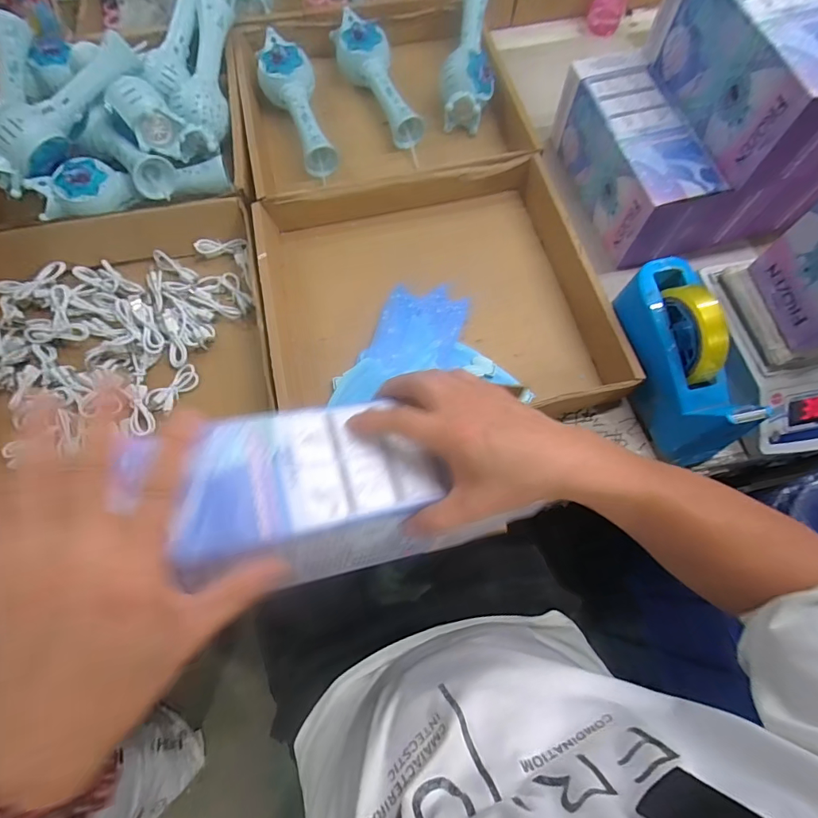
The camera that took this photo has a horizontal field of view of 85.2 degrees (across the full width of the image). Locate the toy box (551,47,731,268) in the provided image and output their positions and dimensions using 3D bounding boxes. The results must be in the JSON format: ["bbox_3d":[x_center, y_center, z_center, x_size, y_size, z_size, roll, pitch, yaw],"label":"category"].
[{"bbox_3d":[0.283,-0.326,0.578,0.095,0.106,0.254,-14,71,-6],"label":"toy box"}]

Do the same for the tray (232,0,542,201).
[{"bbox_3d":[-0.046,-0.454,0.655,0.386,0.090,0.366,-12,71,-5],"label":"tray"}]

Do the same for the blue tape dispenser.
[{"bbox_3d":[0.281,-0.050,0.452,0.073,0.110,0.214,-9,84,-4],"label":"blue tape dispenser"}]

